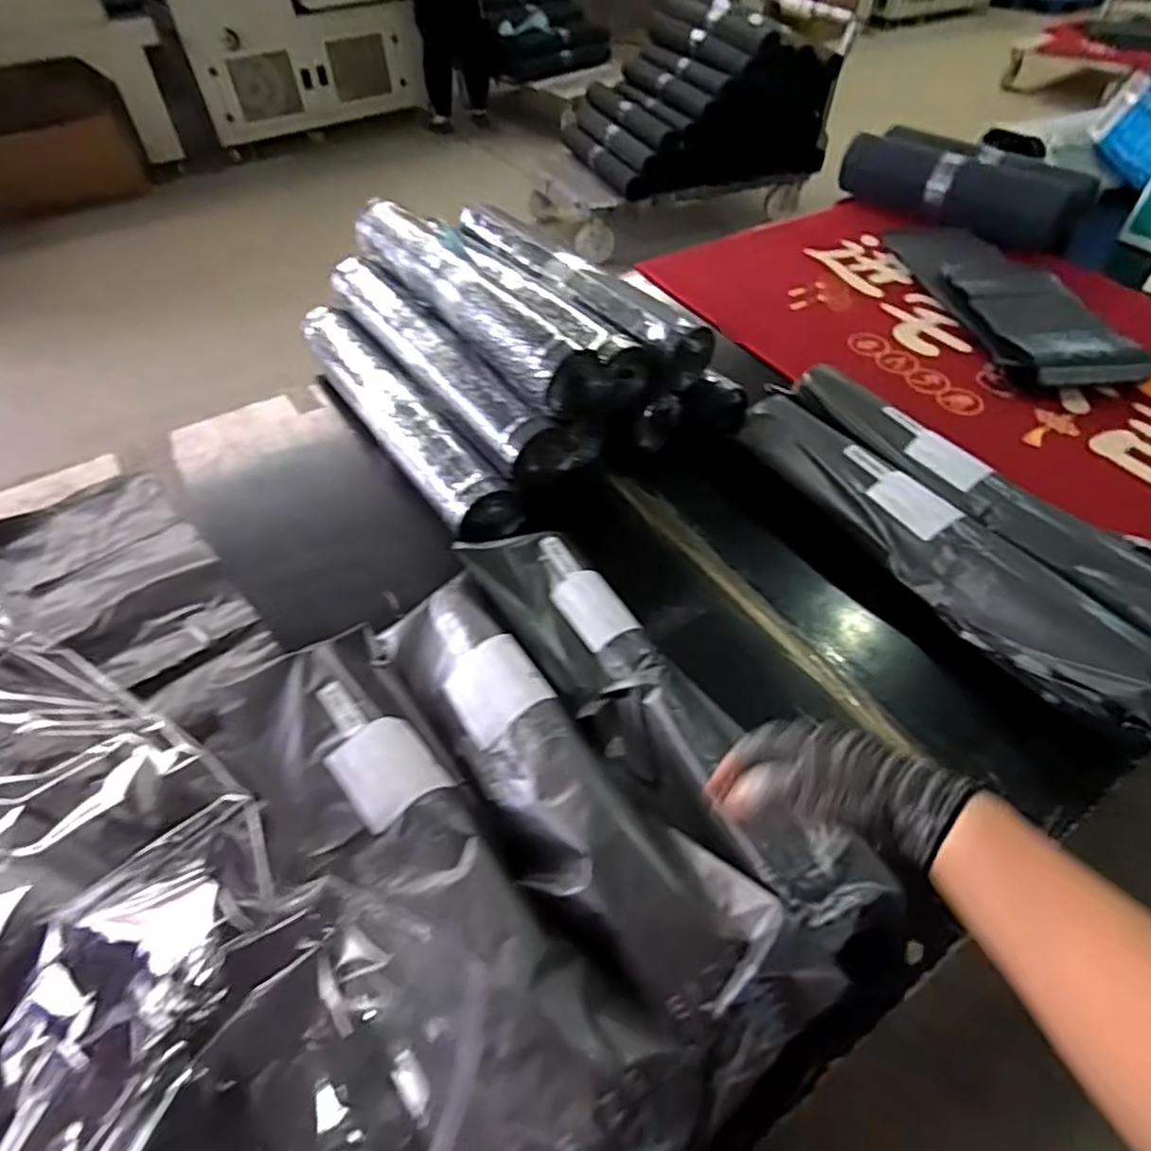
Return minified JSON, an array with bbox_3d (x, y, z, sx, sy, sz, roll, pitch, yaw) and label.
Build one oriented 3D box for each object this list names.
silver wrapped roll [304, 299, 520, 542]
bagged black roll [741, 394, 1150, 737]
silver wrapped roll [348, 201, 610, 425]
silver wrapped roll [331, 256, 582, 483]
[{"bbox_3d":[-0.287,-0.258,1.058,0.096,0.103,0.580,-31,56,-23],"label":"silver wrapped roll"},{"bbox_3d":[0.465,-0.050,0.874,0.118,0.090,0.609,-29,55,-21],"label":"bagged black roll"},{"bbox_3d":[-0.168,-0.428,1.061,0.110,0.139,0.550,-35,58,-25],"label":"silver wrapped roll"},{"bbox_3d":[-0.226,-0.332,1.068,0.120,0.120,0.560,-36,58,-26],"label":"silver wrapped roll"}]

